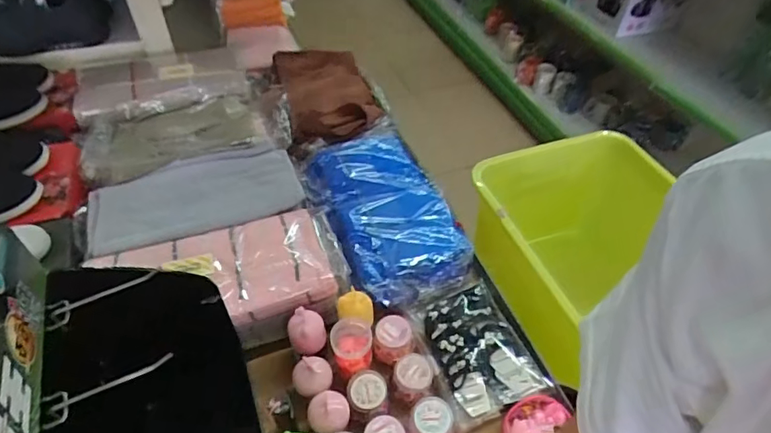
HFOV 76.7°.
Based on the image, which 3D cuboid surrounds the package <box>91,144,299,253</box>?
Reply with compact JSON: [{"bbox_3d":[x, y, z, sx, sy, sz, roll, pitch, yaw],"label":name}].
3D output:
[{"bbox_3d":[-0.341,-0.038,0.884,0.348,0.046,0.167,-17,51,-17],"label":"package"}]

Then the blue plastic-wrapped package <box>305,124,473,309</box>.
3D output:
[{"bbox_3d":[-0.016,-0.030,0.906,0.212,0.042,0.415,-14,50,-15],"label":"blue plastic-wrapped package"}]

